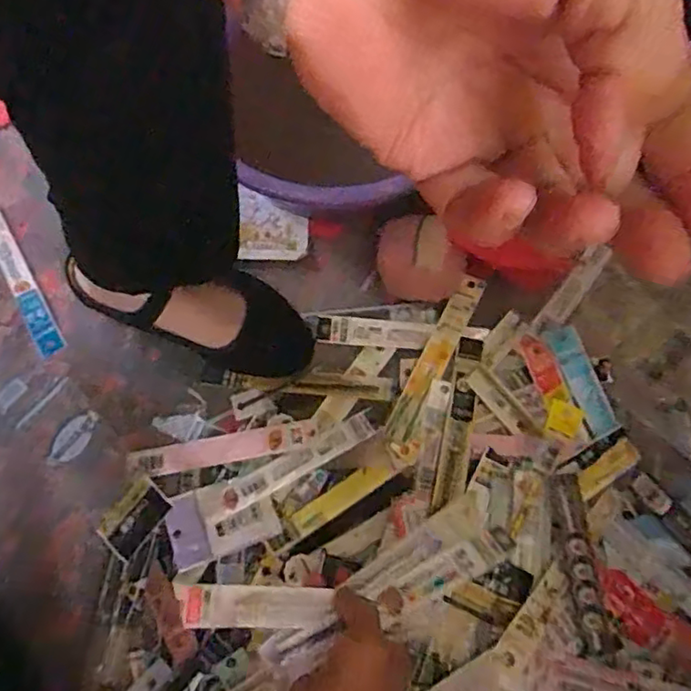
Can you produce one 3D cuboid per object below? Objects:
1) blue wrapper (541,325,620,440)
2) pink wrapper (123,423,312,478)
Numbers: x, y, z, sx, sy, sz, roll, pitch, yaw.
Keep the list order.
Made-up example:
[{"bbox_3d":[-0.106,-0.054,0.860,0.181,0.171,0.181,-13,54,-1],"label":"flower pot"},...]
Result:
[{"bbox_3d":[0.213,0.030,0.561,0.027,0.009,0.106,-26,78,16],"label":"blue wrapper"},{"bbox_3d":[-0.110,0.091,0.552,0.165,0.011,0.023,-11,74,-2],"label":"pink wrapper"}]

